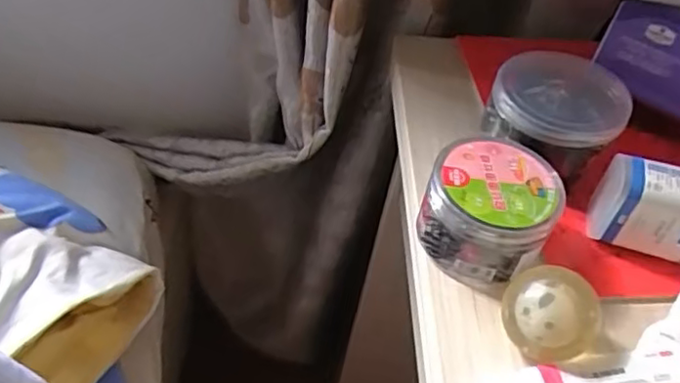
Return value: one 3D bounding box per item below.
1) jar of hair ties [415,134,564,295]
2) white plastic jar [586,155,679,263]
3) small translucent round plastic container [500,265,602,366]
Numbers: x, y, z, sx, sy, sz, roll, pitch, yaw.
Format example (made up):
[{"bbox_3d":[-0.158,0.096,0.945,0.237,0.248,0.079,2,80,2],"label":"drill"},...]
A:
[{"bbox_3d":[0.098,0.015,0.423,0.078,0.065,0.077,4,48,-5],"label":"jar of hair ties"},{"bbox_3d":[0.219,0.016,0.431,0.090,0.063,0.033,16,48,5],"label":"white plastic jar"},{"bbox_3d":[0.122,0.072,0.377,0.053,0.052,0.023,3,7,28],"label":"small translucent round plastic container"}]

